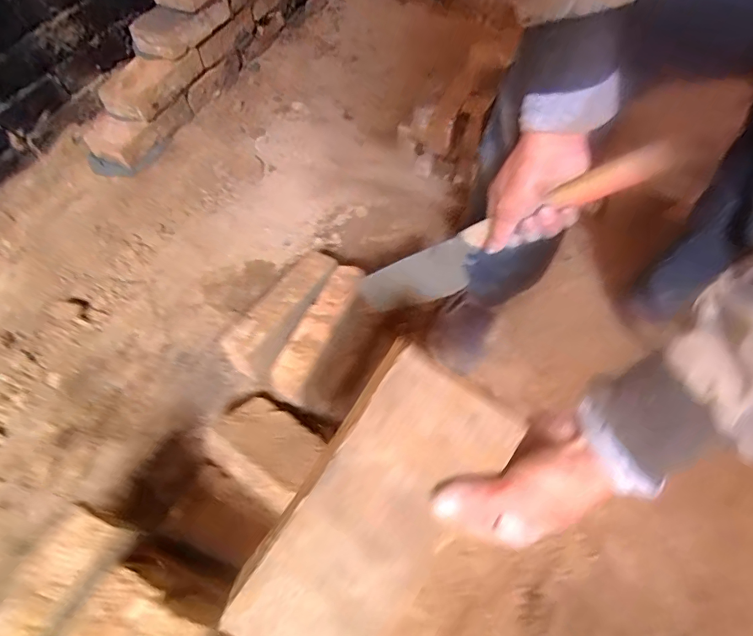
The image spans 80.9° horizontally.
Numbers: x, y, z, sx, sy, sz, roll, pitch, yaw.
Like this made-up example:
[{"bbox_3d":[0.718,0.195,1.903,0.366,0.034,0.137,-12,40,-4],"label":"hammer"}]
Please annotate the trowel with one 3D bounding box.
[{"bbox_3d":[0.129,-0.088,0.531,0.069,0.391,0.030,31,49,-34],"label":"trowel"}]

